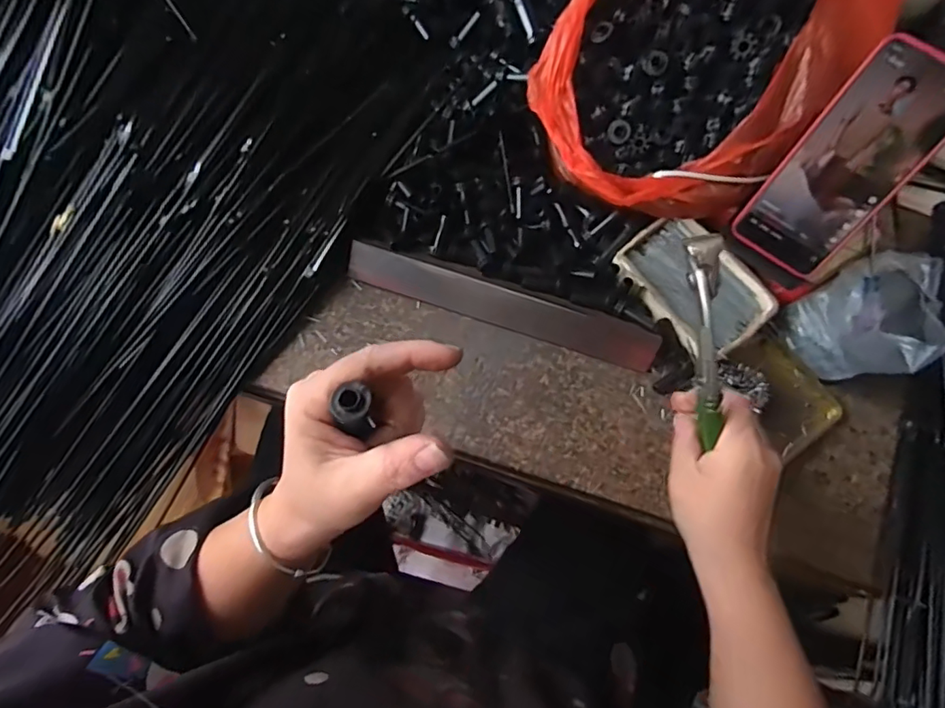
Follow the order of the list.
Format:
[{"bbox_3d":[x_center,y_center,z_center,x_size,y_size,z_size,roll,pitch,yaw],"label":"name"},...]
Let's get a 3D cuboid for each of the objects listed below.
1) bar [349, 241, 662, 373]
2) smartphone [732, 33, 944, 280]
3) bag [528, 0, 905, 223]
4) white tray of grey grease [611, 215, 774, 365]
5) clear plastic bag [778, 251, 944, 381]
[{"bbox_3d":[0.026,-0.043,0.479,0.282,0.014,0.036,17,104,2],"label":"bar"},{"bbox_3d":[0.281,-0.139,0.399,0.077,0.162,0.012,37,38,10],"label":"smartphone"},{"bbox_3d":[0.189,-0.255,0.411,0.206,0.225,0.270,39,75,10],"label":"bag"},{"bbox_3d":[0.197,-0.061,0.471,0.092,0.022,0.124,-34,76,-12],"label":"white tray of grey grease"},{"bbox_3d":[0.346,-0.029,0.457,0.116,0.056,0.093,-32,75,-11],"label":"clear plastic bag"}]

